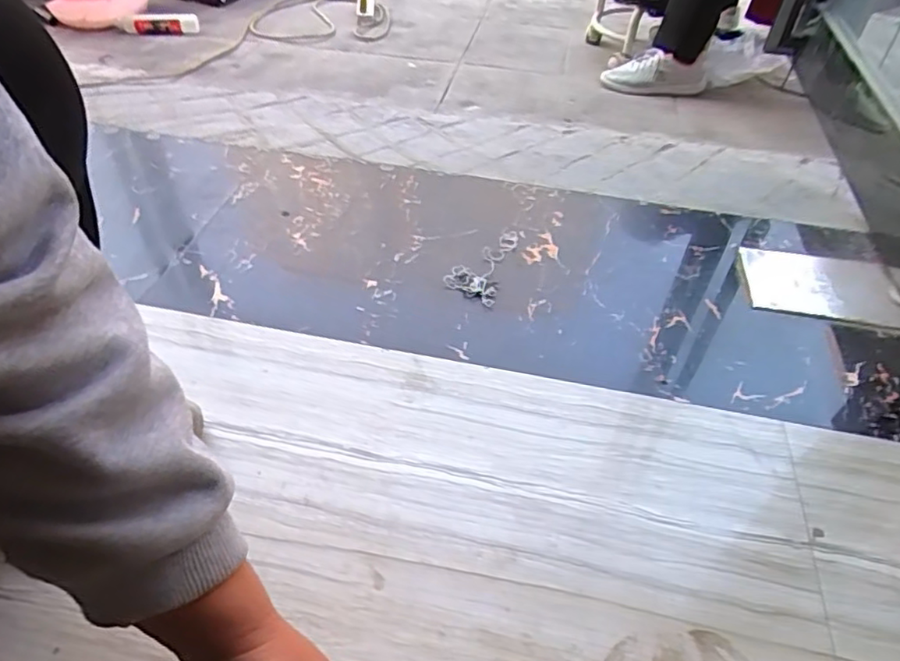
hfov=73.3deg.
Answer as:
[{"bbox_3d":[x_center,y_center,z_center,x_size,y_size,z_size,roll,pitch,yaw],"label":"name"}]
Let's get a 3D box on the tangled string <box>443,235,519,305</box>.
[{"bbox_3d":[0.047,-0.092,0.804,0.069,0.006,0.146,18,47,14],"label":"tangled string"}]

